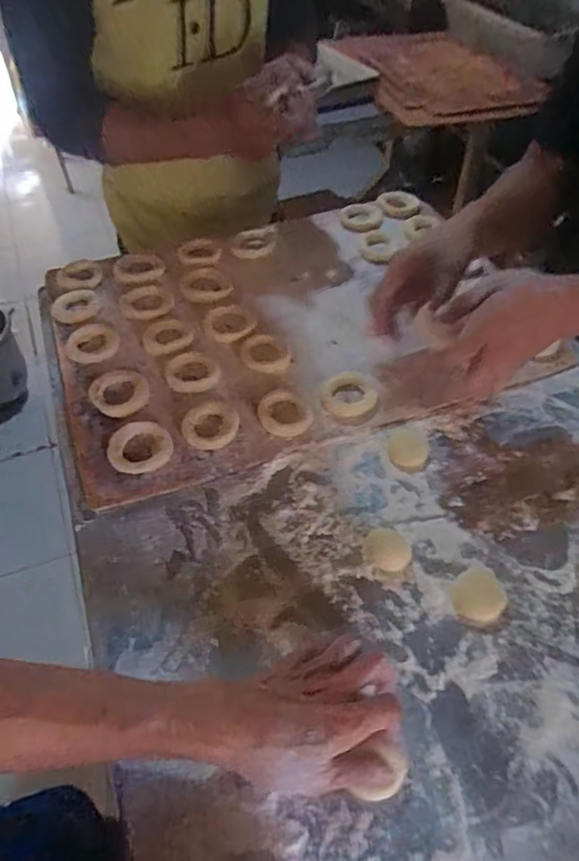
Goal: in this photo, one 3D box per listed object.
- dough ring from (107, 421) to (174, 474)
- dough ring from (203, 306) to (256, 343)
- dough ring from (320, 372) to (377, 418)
[{"bbox_3d":[-0.152,0.016,0.571,0.063,0.009,0.057,3,50,-1],"label":"dough ring"},{"bbox_3d":[-0.076,-0.135,0.697,0.062,0.006,0.063,2,50,-2],"label":"dough ring"},{"bbox_3d":[0.067,-0.040,0.626,0.056,0.009,0.064,31,55,21],"label":"dough ring"}]

